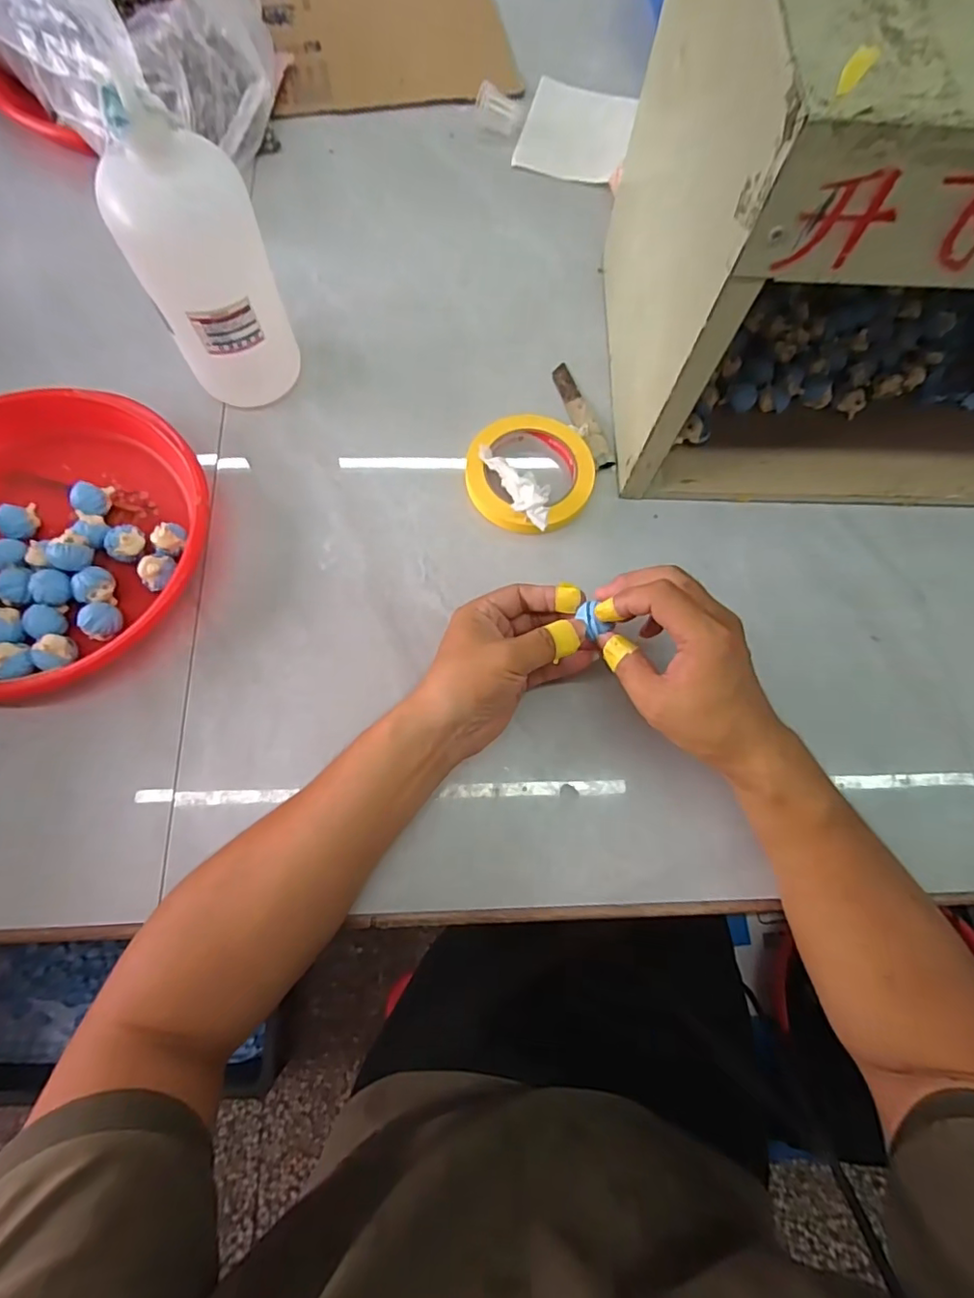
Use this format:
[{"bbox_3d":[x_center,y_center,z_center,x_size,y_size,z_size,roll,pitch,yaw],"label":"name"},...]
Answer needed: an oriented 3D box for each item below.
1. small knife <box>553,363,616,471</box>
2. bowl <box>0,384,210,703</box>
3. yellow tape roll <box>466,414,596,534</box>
[{"bbox_3d":[0.086,-0.216,0.518,0.022,0.011,0.115,-18,75,-7],"label":"small knife"},{"bbox_3d":[-0.348,-0.088,0.444,0.247,0.043,0.242,0,73,-2],"label":"bowl"},{"bbox_3d":[0.038,-0.148,0.490,0.109,0.023,0.108,0,73,-2],"label":"yellow tape roll"}]

